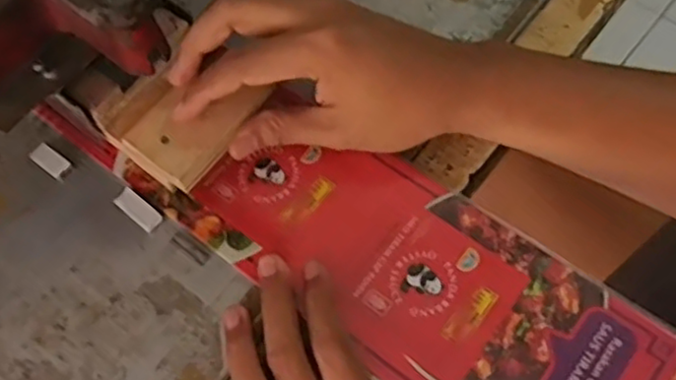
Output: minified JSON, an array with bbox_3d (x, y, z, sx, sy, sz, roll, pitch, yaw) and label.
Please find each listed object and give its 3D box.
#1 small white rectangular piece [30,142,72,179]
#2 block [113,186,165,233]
[{"bbox_3d":[-0.170,-0.018,0.403,0.024,0.006,0.012,34,71,17],"label":"small white rectangular piece"},{"bbox_3d":[-0.114,0.011,0.389,0.033,0.007,0.013,35,72,18],"label":"block"}]

